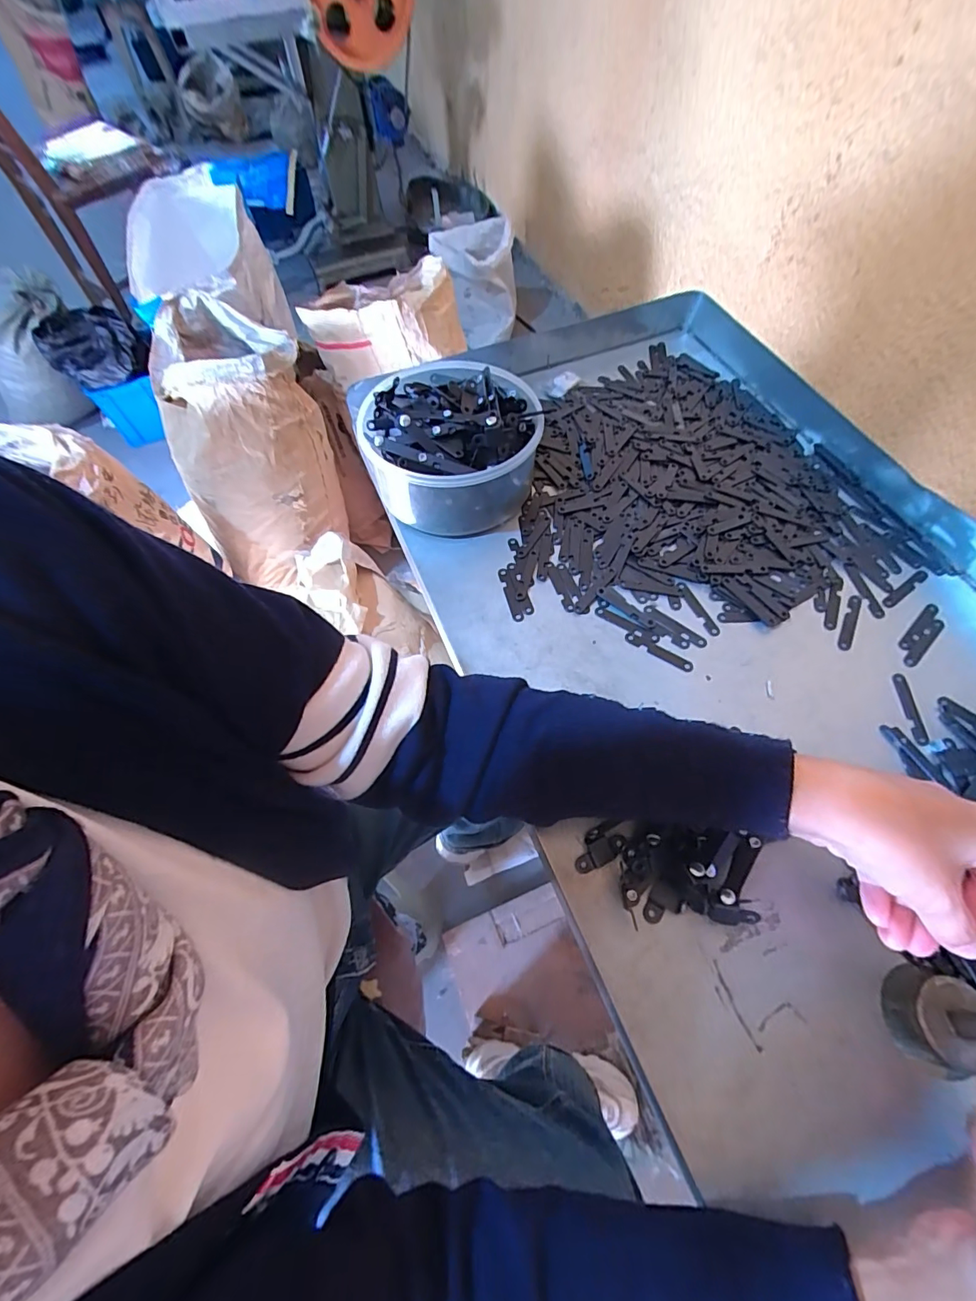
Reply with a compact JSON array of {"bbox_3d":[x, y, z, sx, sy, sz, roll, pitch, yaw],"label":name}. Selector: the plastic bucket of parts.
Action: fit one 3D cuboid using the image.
[{"bbox_3d":[-0.028,-0.174,0.415,0.136,0.081,0.140,-1,62,1],"label":"plastic bucket of parts"}]

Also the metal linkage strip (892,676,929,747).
[{"bbox_3d":[0.293,0.040,0.338,0.010,0.004,0.052,2,62,3],"label":"metal linkage strip"}]

